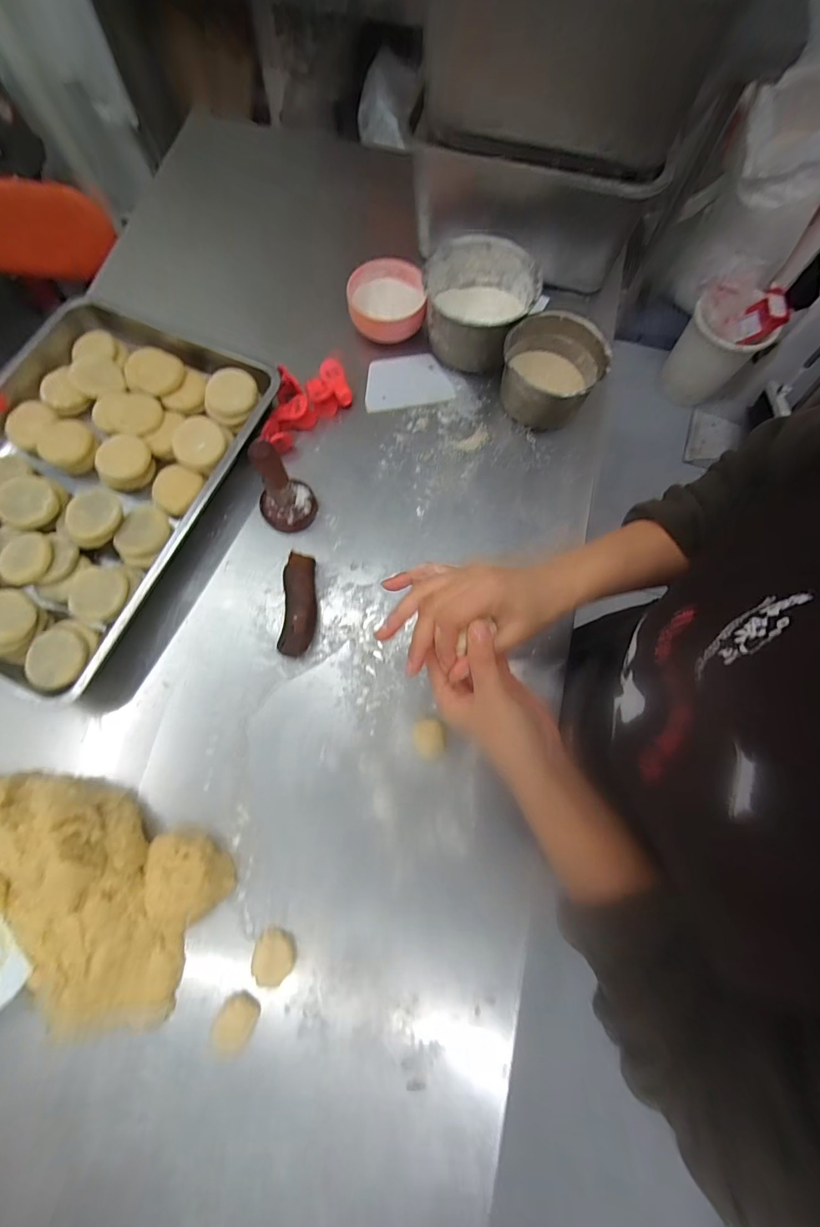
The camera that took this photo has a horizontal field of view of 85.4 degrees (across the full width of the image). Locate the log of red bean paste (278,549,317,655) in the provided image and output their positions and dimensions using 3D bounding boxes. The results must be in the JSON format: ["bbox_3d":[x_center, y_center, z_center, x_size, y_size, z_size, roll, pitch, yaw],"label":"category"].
[{"bbox_3d":[-0.131,-0.012,0.528,0.038,0.030,0.125,-1,75,-2],"label":"log of red bean paste"}]

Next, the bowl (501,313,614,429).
[{"bbox_3d":[0.188,-0.325,0.596,0.124,0.073,0.127,0,75,-2],"label":"bowl"}]

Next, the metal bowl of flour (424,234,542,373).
[{"bbox_3d":[0.096,-0.430,0.623,0.147,0.083,0.151,0,75,-2],"label":"metal bowl of flour"}]

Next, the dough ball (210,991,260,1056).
[{"bbox_3d":[-0.165,0.385,0.421,0.035,0.027,0.038,0,75,-2],"label":"dough ball"}]

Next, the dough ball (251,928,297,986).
[{"bbox_3d":[-0.133,0.332,0.431,0.039,0.022,0.038,0,75,-2],"label":"dough ball"}]

